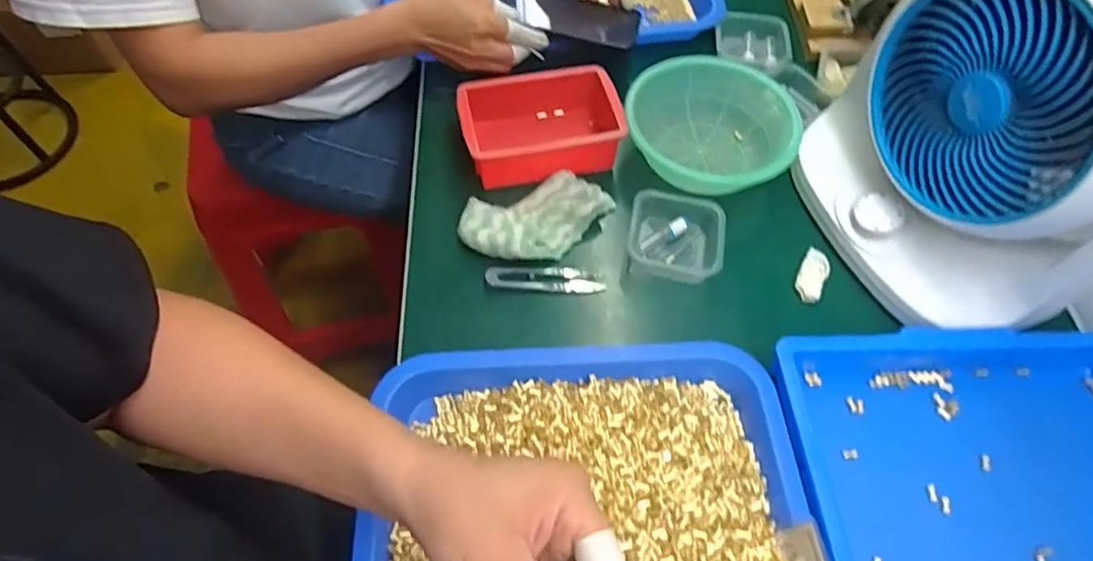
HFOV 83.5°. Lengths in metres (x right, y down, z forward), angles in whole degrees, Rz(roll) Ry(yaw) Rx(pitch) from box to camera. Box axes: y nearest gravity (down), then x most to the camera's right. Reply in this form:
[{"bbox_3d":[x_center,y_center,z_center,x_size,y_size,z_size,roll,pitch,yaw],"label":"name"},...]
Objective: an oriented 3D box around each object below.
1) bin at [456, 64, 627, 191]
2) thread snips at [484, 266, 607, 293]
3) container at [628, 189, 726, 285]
[{"bbox_3d":[-0.004,-0.148,0.605,0.157,0.064,0.101,-9,59,-7],"label":"bin"},{"bbox_3d":[-0.001,-0.002,0.539,0.102,0.013,0.024,4,59,1],"label":"thread snips"},{"bbox_3d":[0.115,-0.036,0.554,0.080,0.038,0.084,12,59,6],"label":"container"}]

